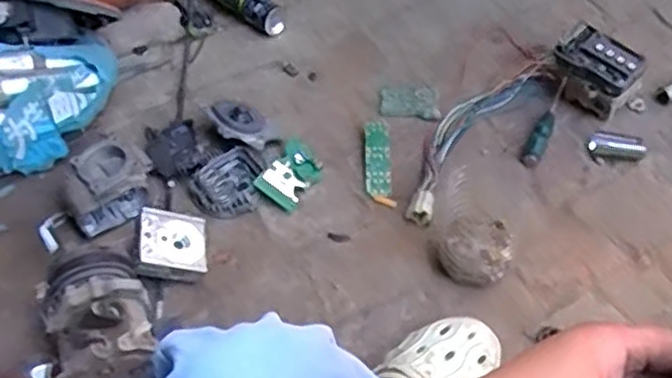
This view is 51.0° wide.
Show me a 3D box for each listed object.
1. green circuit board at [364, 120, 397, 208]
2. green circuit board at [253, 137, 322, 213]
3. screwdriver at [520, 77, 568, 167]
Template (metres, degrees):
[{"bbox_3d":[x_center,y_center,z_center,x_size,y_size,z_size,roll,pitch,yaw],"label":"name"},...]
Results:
[{"bbox_3d":[0.062,-0.040,1.052,0.040,0.006,0.154,-3,60,0],"label":"green circuit board"},{"bbox_3d":[-0.064,-0.022,1.030,0.069,0.014,0.102,38,66,-3],"label":"green circuit board"},{"bbox_3d":[0.321,-0.103,1.075,0.028,0.027,0.171,22,59,17],"label":"screwdriver"}]

